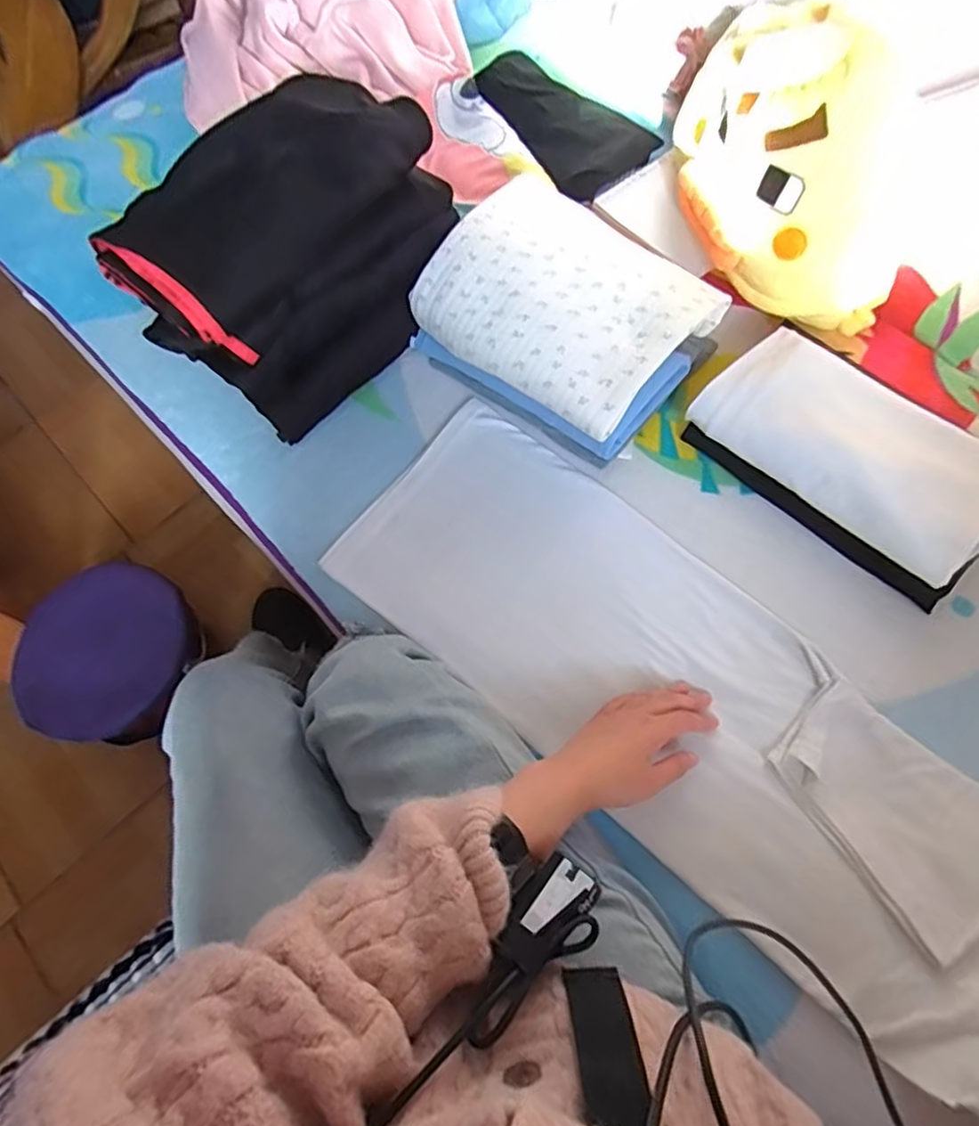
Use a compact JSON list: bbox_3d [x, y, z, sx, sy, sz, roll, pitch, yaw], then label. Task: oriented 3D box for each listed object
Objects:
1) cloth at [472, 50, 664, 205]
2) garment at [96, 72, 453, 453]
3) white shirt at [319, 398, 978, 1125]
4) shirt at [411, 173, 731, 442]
[{"bbox_3d":[0.091,-0.582,0.844,0.152,0.055,0.230,-42,70,-15],"label":"cloth"},{"bbox_3d":[-0.199,-0.307,0.671,0.202,0.225,0.296,39,73,18],"label":"garment"},{"bbox_3d":[0.158,0.093,0.552,0.643,0.050,0.248,38,78,19],"label":"white shirt"},{"bbox_3d":[0.071,-0.267,0.636,0.254,0.051,0.213,38,73,18],"label":"shirt"}]

